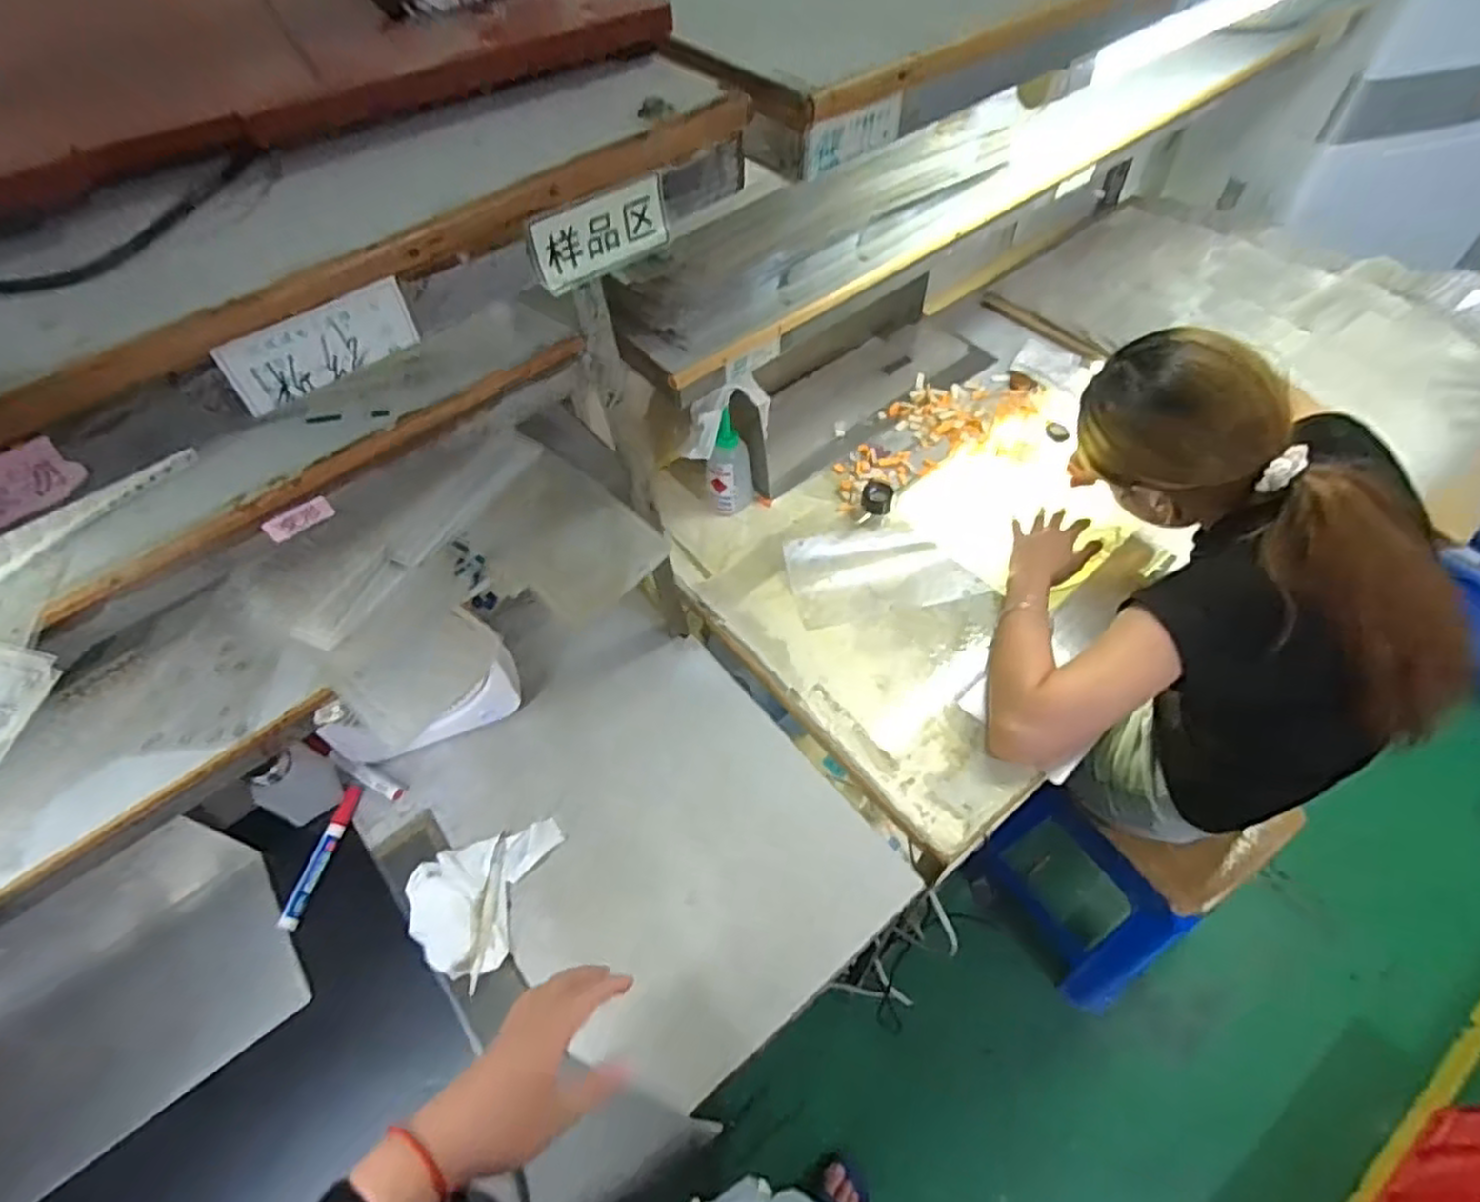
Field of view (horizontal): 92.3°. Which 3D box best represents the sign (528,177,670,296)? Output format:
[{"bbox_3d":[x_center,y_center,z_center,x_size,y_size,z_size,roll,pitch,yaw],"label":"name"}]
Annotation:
[{"bbox_3d":[-0.054,-0.142,0.278,0.060,0.026,0.004,-34,59,-19],"label":"sign"}]

